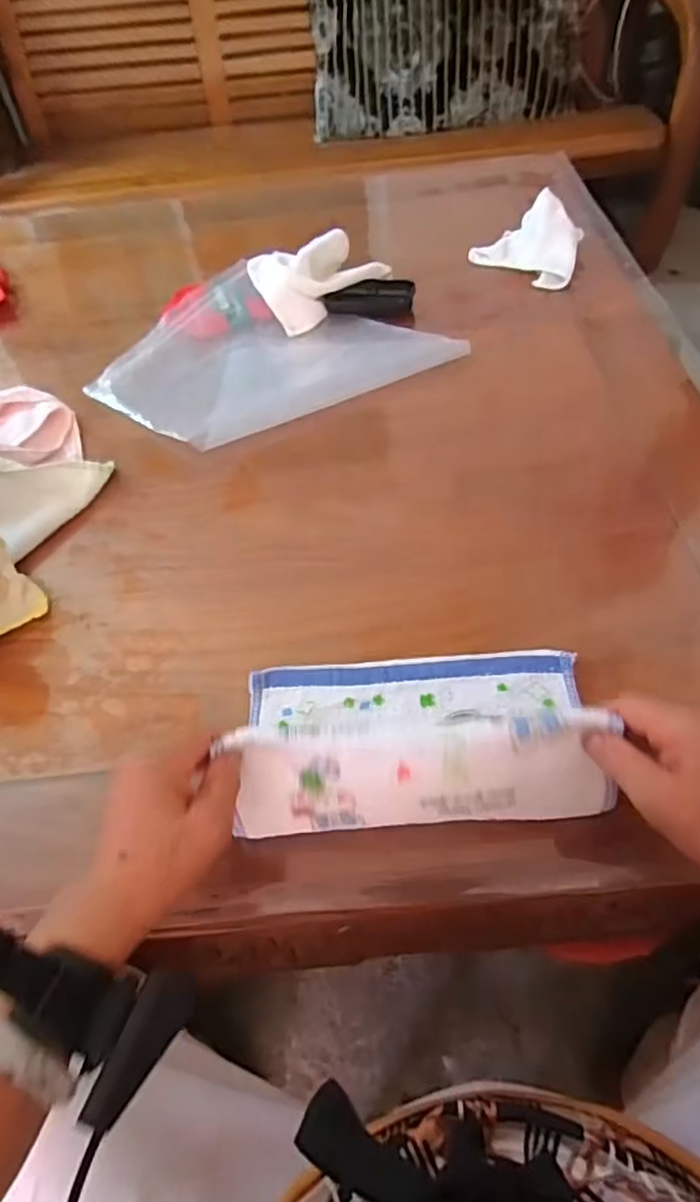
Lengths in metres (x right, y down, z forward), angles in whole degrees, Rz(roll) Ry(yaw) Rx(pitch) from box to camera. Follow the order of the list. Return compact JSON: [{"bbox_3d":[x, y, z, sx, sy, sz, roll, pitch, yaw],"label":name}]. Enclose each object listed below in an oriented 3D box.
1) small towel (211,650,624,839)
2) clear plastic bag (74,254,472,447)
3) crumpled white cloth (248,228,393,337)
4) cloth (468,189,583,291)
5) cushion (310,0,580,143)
[{"bbox_3d":[0.046,0.082,0.439,0.242,0.095,0.131,-3,58,1],"label":"small towel"},{"bbox_3d":[-0.097,-0.272,0.738,0.335,0.019,0.283,31,65,20],"label":"clear plastic bag"},{"bbox_3d":[-0.033,-0.407,0.790,0.157,0.057,0.110,-22,57,-11],"label":"crumpled white cloth"},{"bbox_3d":[0.227,-0.463,0.807,0.132,0.056,0.106,18,59,16],"label":"cloth"},{"bbox_3d":[0.207,-1.293,1.429,0.593,0.384,0.139,-3,30,6],"label":"cushion"}]

